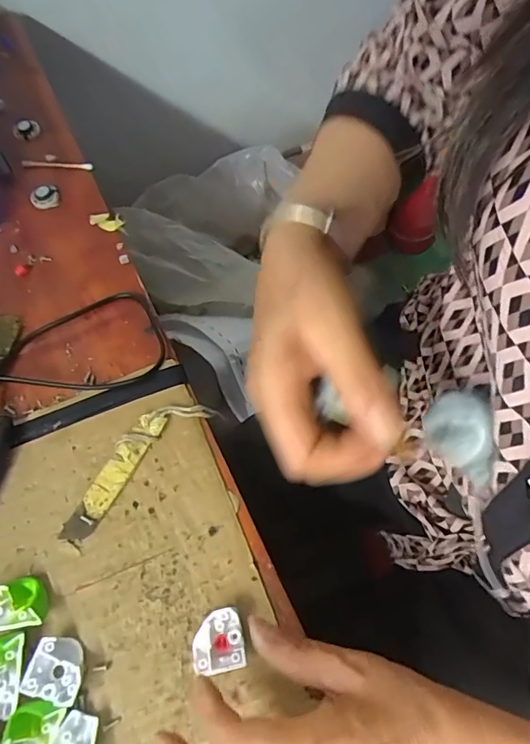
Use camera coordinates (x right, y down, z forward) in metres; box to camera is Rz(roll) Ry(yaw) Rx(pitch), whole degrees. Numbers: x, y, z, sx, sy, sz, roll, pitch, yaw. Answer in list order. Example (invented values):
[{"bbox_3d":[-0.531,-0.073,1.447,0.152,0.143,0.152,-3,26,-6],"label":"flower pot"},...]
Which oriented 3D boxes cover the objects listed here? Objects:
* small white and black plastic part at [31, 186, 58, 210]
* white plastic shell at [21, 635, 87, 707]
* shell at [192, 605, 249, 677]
[{"bbox_3d":[-0.206,-0.163,0.453,0.024,0.013,0.018,-25,66,-10],"label":"small white and black plastic part"},{"bbox_3d":[-0.122,0.176,0.288,0.031,0.015,0.030,15,66,9],"label":"white plastic shell"},{"bbox_3d":[-0.029,0.161,0.291,0.031,0.009,0.031,-12,65,-4],"label":"shell"}]

